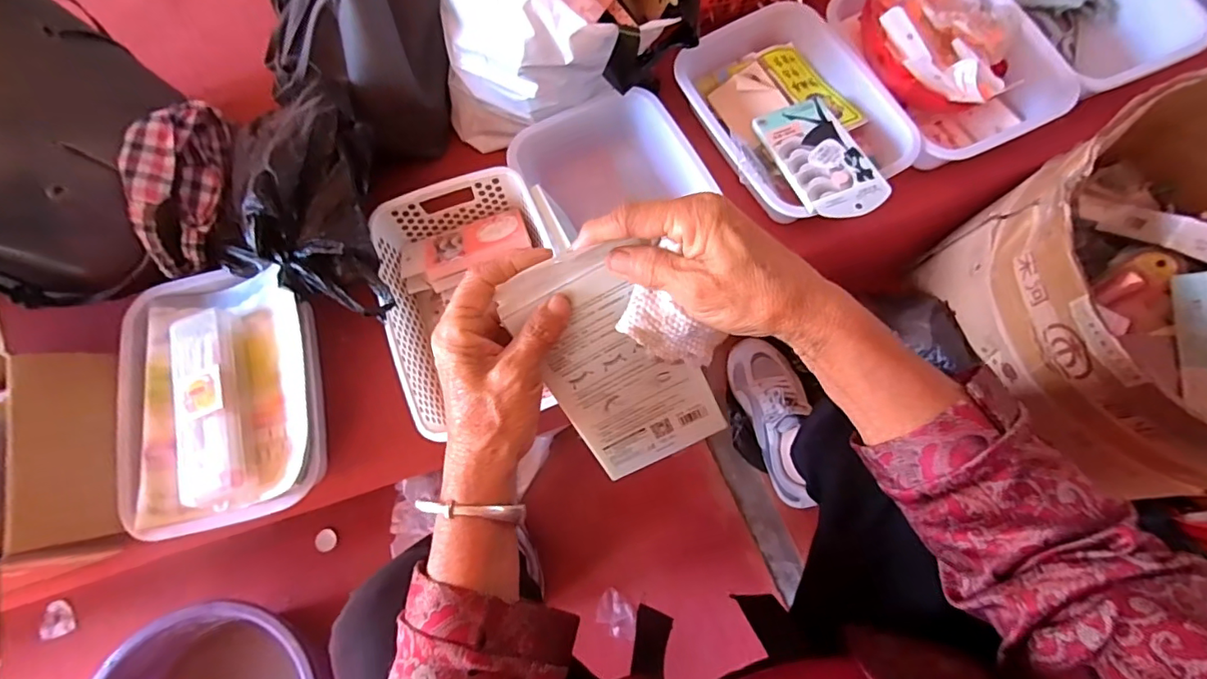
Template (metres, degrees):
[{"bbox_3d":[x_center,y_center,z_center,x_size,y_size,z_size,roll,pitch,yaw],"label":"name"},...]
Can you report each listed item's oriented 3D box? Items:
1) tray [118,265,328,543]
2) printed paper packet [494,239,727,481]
[{"bbox_3d":[-0.433,0.056,0.584,0.218,0.061,0.298,-14,71,-2],"label":"tray"},{"bbox_3d":[0.010,0.018,0.332,0.090,0.165,0.010,-28,31,3],"label":"printed paper packet"}]

